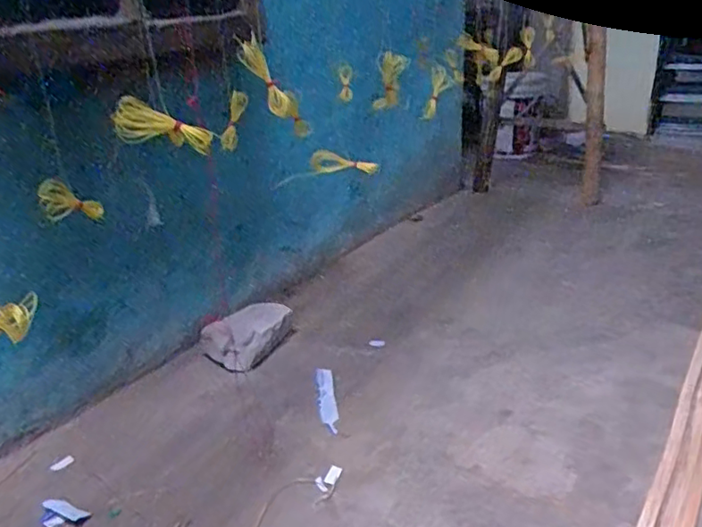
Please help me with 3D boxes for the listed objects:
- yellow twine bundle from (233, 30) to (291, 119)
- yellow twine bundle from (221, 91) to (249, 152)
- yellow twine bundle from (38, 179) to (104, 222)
[{"bbox_3d":[-0.100,-0.219,0.700,0.035,0.101,0.029,-29,-3,-39],"label":"yellow twine bundle"},{"bbox_3d":[-0.189,-0.232,0.961,0.027,0.092,0.038,11,-6,36],"label":"yellow twine bundle"},{"bbox_3d":[-0.350,-0.072,0.740,0.032,0.046,0.121,-3,-6,9],"label":"yellow twine bundle"}]

